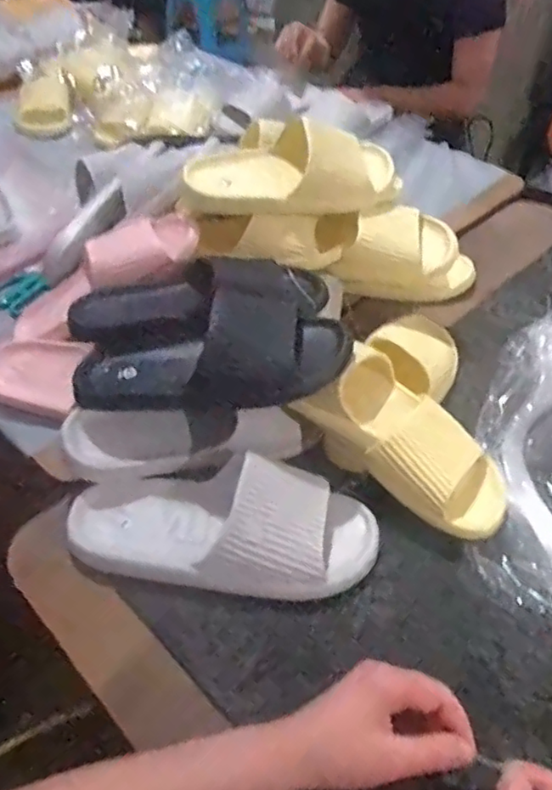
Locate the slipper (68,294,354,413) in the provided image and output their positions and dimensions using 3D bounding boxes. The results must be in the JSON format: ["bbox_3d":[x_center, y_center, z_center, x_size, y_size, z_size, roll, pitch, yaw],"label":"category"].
[{"bbox_3d":[-0.068,-0.035,0.591,0.262,0.077,0.093,-9,45,12],"label":"slipper"}]

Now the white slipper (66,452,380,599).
[{"bbox_3d":[-0.048,0.113,0.562,0.283,0.076,0.109,5,47,3],"label":"white slipper"}]

